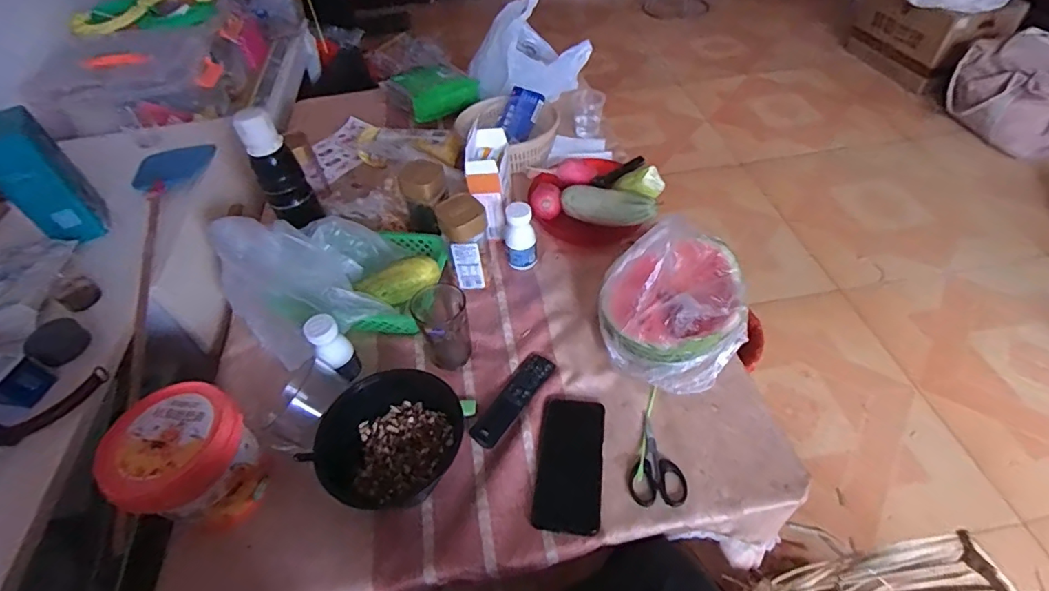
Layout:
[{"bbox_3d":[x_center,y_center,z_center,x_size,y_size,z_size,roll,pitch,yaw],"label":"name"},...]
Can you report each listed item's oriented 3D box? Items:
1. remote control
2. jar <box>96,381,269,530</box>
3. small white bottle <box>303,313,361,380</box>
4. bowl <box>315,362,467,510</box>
[{"bbox_3d":[-0.013,0.132,0.675,0.042,0.014,0.150,25,55,25],"label":"remote control"},{"bbox_3d":[-0.376,0.185,0.575,0.122,0.129,0.124,-3,48,3],"label":"jar"},{"bbox_3d":[-0.255,0.075,0.685,0.044,0.104,0.040,-29,52,-19],"label":"small white bottle"},{"bbox_3d":[-0.160,0.165,0.614,0.168,0.082,0.146,-25,51,-16],"label":"bowl"}]

